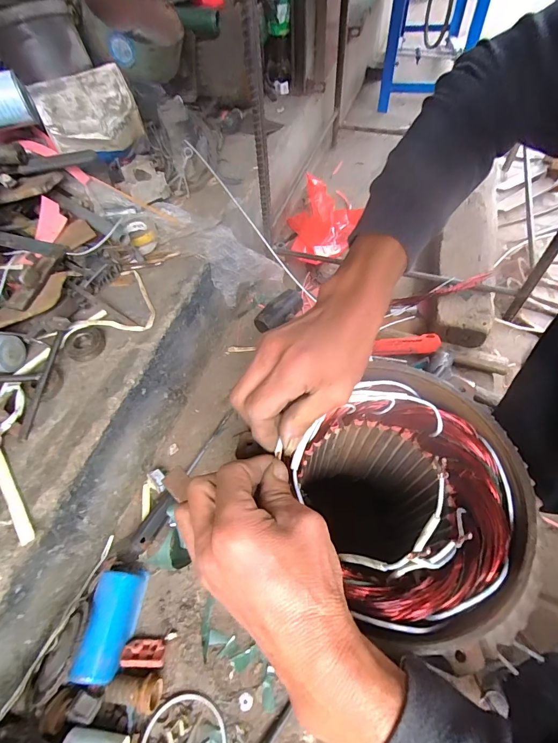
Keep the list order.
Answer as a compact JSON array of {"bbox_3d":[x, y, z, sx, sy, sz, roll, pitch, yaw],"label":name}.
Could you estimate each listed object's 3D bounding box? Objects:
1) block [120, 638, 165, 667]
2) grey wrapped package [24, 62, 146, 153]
[{"bbox_3d":[-0.166,0.348,0.440,0.050,0.019,0.025,0,57,3],"label":"block"},{"bbox_3d":[-0.316,-0.431,0.595,0.148,0.060,0.116,-24,90,-19],"label":"grey wrapped package"}]

